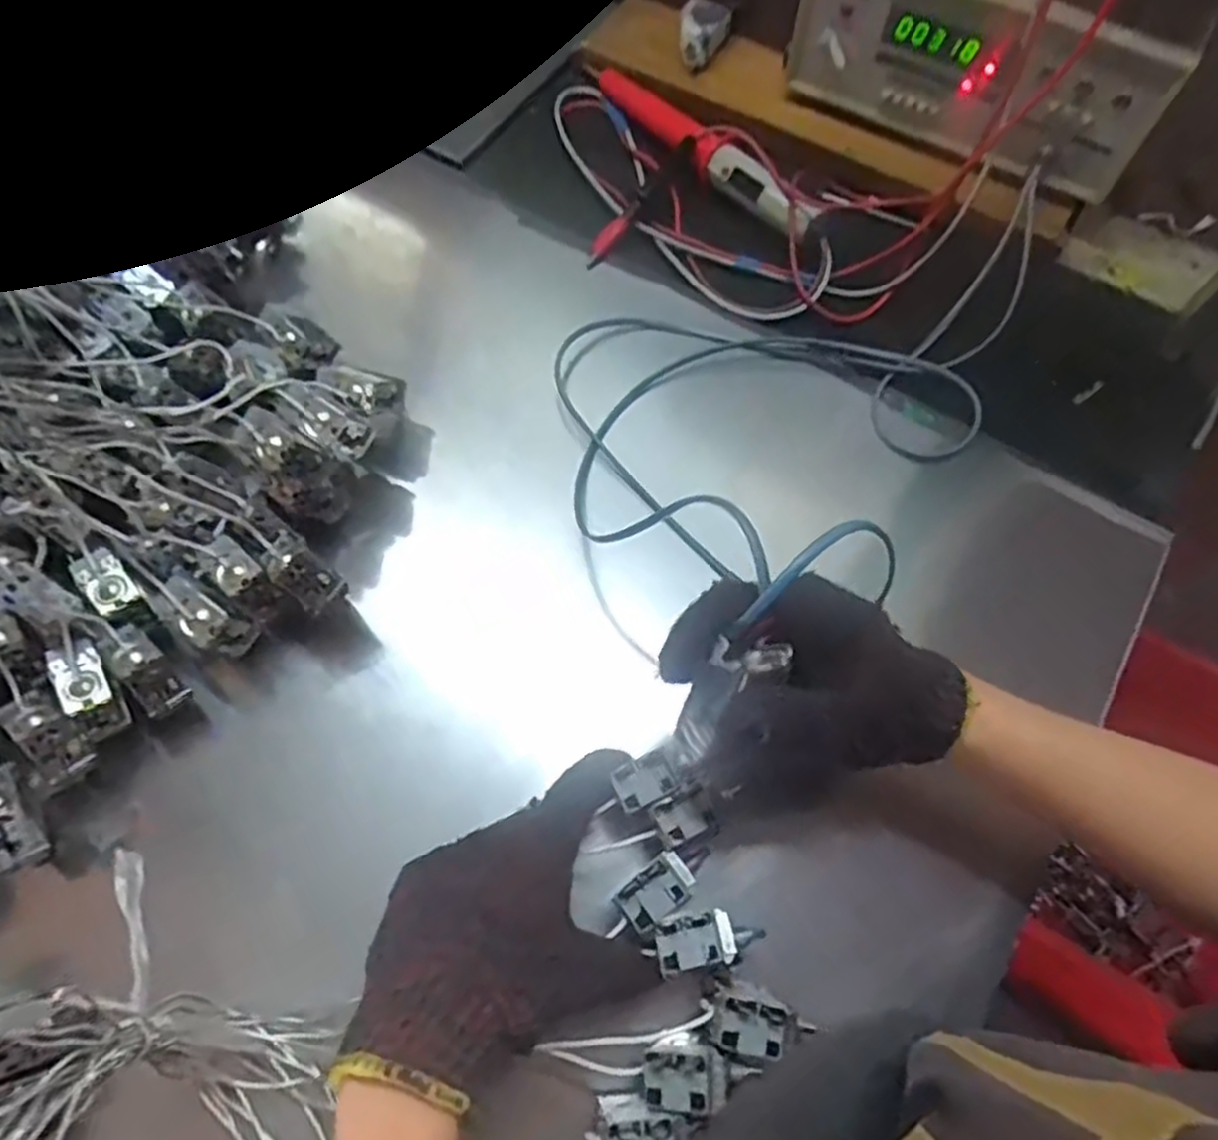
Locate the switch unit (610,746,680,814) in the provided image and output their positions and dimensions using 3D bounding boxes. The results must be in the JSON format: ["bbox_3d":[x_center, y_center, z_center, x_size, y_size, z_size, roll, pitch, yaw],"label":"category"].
[{"bbox_3d":[0.019,0.108,0.403,0.031,0.011,0.023,-22,68,-10],"label":"switch unit"}]

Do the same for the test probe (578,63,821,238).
[{"bbox_3d":[0.071,-0.351,0.650,0.031,0.038,0.261,-39,72,-16],"label":"test probe"}]

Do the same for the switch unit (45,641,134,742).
[{"bbox_3d":[-0.288,0.067,0.437,0.023,0.037,0.047,-24,68,-11],"label":"switch unit"}]

